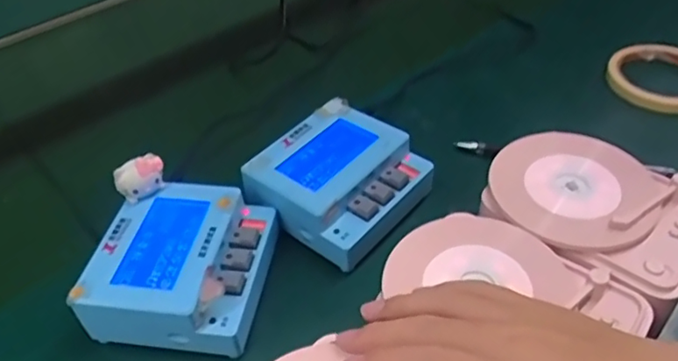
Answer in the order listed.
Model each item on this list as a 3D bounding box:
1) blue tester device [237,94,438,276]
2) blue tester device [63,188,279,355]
[{"bbox_3d":[0.002,-0.002,0.410,0.101,0.040,0.106,27,51,31],"label":"blue tester device"},{"bbox_3d":[-0.096,0.057,0.368,0.100,0.053,0.105,3,43,9],"label":"blue tester device"}]

